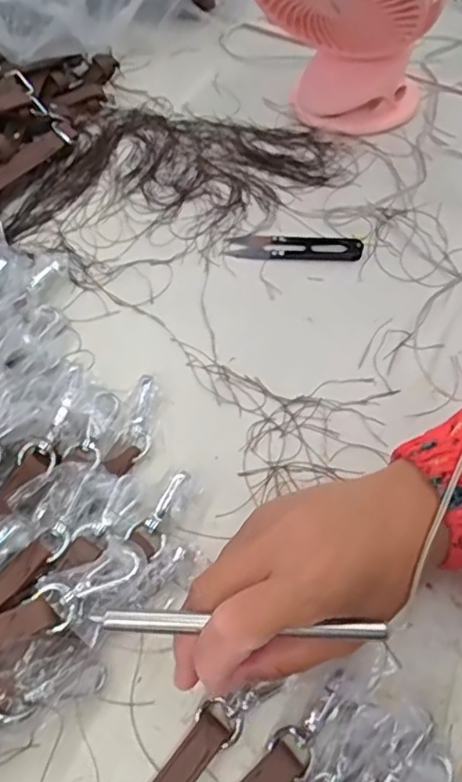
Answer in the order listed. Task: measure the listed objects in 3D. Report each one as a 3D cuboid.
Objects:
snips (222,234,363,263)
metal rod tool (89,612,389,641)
[{"bbox_3d":[0.048,-0.111,0.454,0.101,0.009,0.026,3,59,-1],"label":"snips"},{"bbox_3d":[0.005,0.102,0.258,0.126,0.005,0.007,7,60,-6],"label":"metal rod tool"}]

